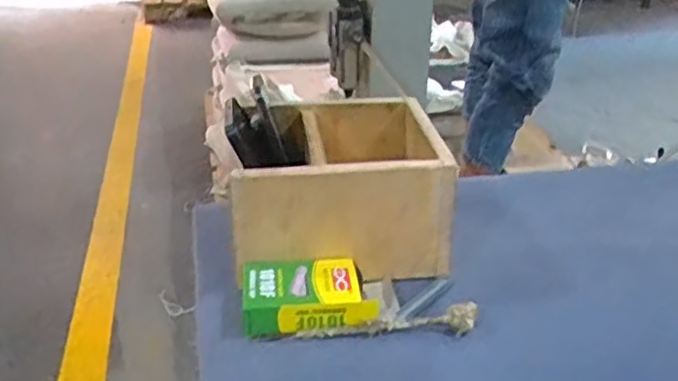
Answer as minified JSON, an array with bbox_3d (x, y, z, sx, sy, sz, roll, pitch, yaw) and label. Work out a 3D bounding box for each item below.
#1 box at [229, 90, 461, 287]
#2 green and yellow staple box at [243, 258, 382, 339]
[{"bbox_3d":[-0.005,-0.013,0.779,0.222,0.119,0.200,-3,28,-8],"label":"box"},{"bbox_3d":[-0.029,0.100,0.685,0.124,0.035,0.074,-2,28,-7],"label":"green and yellow staple box"}]

